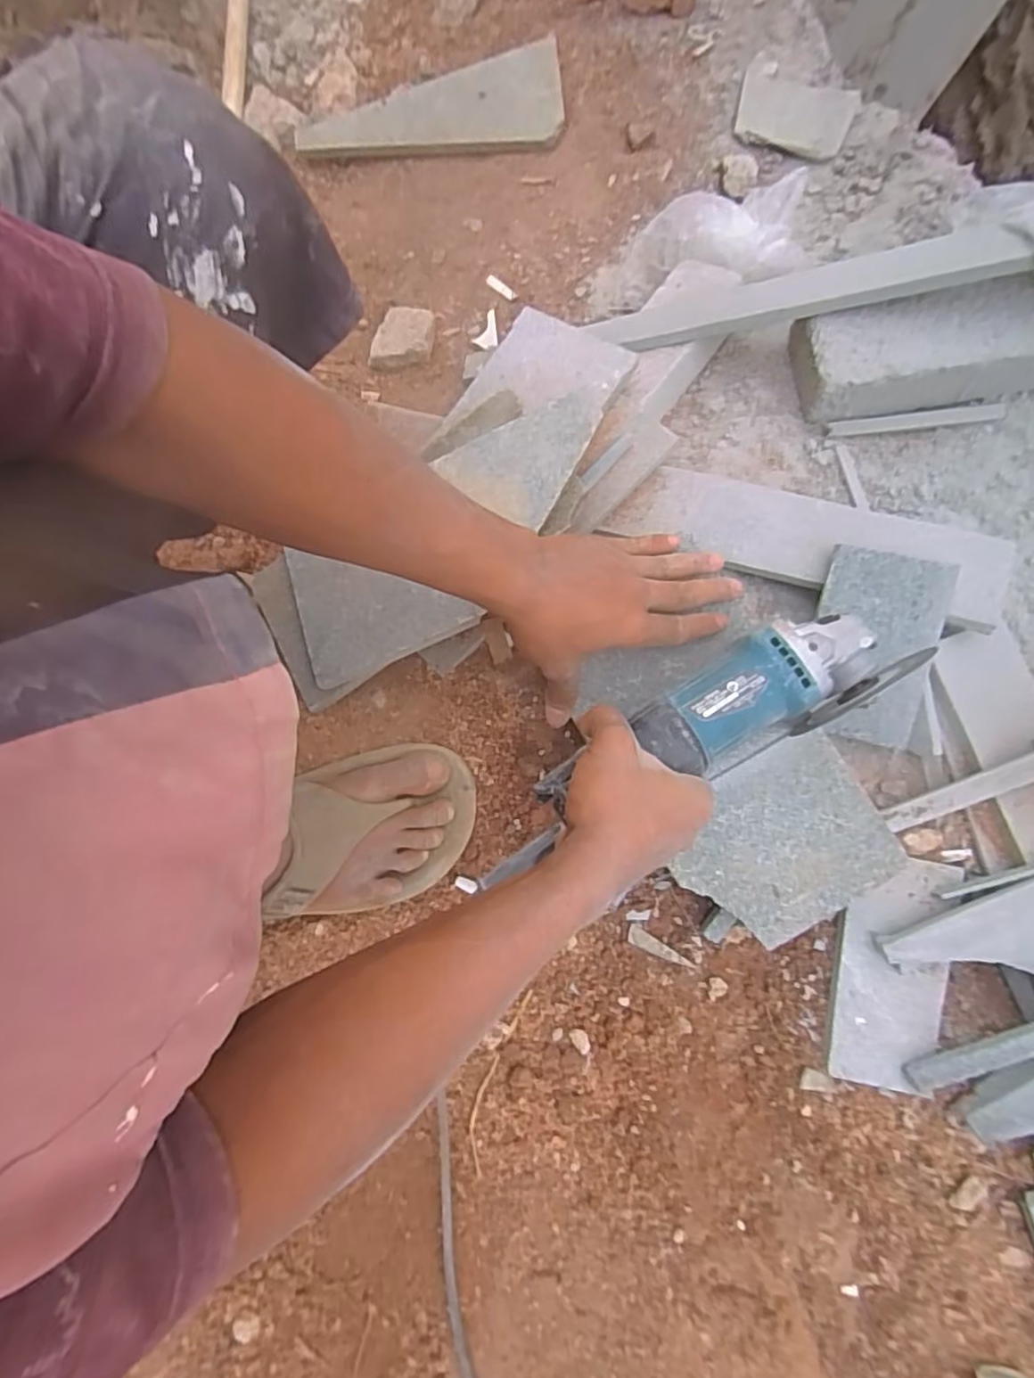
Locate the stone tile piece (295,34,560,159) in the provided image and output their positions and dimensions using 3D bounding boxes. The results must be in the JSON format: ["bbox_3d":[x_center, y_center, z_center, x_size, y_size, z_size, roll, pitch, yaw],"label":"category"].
[{"bbox_3d":[-0.092,-0.640,0.724,0.299,0.021,0.102,-17,85,1],"label":"stone tile piece"}]

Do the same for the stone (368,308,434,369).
[{"bbox_3d":[-0.117,-0.359,0.673,0.053,0.021,0.071,13,86,3],"label":"stone"}]

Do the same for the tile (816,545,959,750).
[{"bbox_3d":[0.286,-0.033,0.523,0.090,0.009,0.148,13,98,16],"label":"tile"}]

